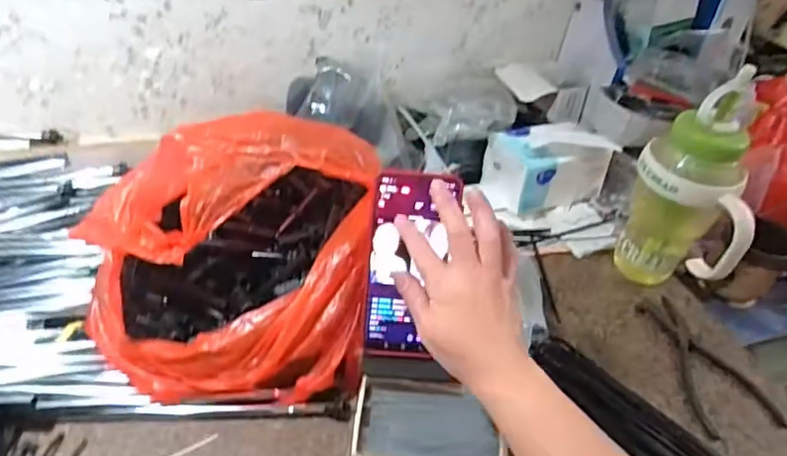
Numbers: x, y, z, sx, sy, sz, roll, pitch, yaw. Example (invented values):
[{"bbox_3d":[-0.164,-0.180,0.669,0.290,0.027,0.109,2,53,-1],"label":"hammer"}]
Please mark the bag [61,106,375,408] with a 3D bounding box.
[{"bbox_3d":[-0.148,0.017,0.531,0.247,0.155,0.234,1,42,-7],"label":"bag"}]

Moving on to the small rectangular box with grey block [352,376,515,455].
[{"bbox_3d":[0.036,0.179,0.480,0.143,0.049,0.093,7,42,0],"label":"small rectangular box with grey block"}]

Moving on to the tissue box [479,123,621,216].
[{"bbox_3d":[0.206,-0.093,0.753,0.150,0.092,0.094,-14,46,-22],"label":"tissue box"}]

